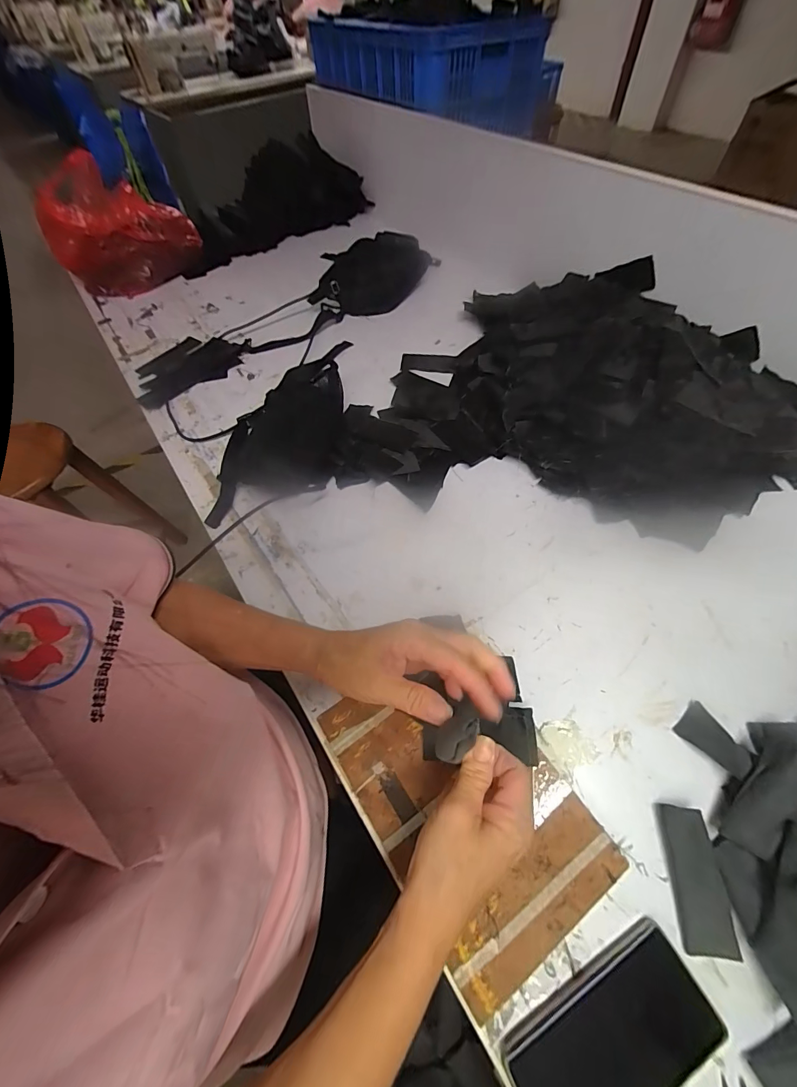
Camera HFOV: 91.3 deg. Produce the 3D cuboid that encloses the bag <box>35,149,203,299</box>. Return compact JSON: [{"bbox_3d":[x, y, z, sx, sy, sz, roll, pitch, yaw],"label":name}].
[{"bbox_3d":[-0.725,-0.824,1.020,0.331,0.218,0.239,-38,62,-20],"label":"bag"}]

